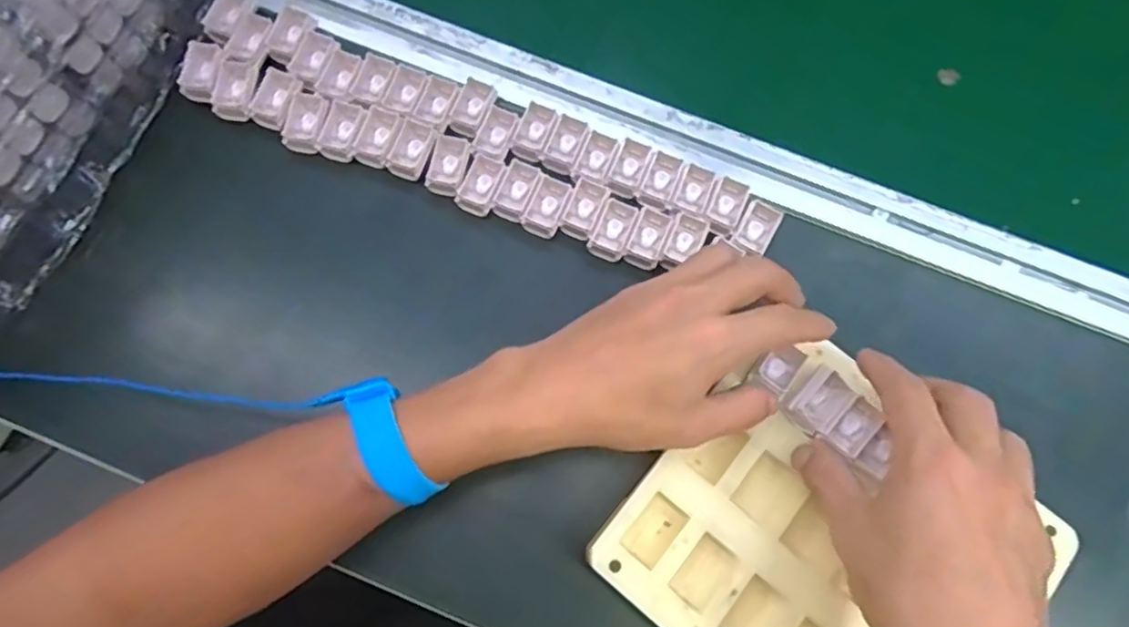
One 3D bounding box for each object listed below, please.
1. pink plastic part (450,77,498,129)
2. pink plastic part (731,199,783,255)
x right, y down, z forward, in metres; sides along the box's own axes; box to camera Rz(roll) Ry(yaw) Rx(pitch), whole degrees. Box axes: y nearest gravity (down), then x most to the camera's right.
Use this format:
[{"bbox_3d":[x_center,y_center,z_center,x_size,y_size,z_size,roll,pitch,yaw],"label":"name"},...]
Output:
[{"bbox_3d":[-0.058,-0.134,0.420,0.019,0.011,0.030,26,74,5],"label":"pink plastic part"},{"bbox_3d":[0.120,-0.053,0.404,0.023,0.008,0.033,32,74,6],"label":"pink plastic part"}]

